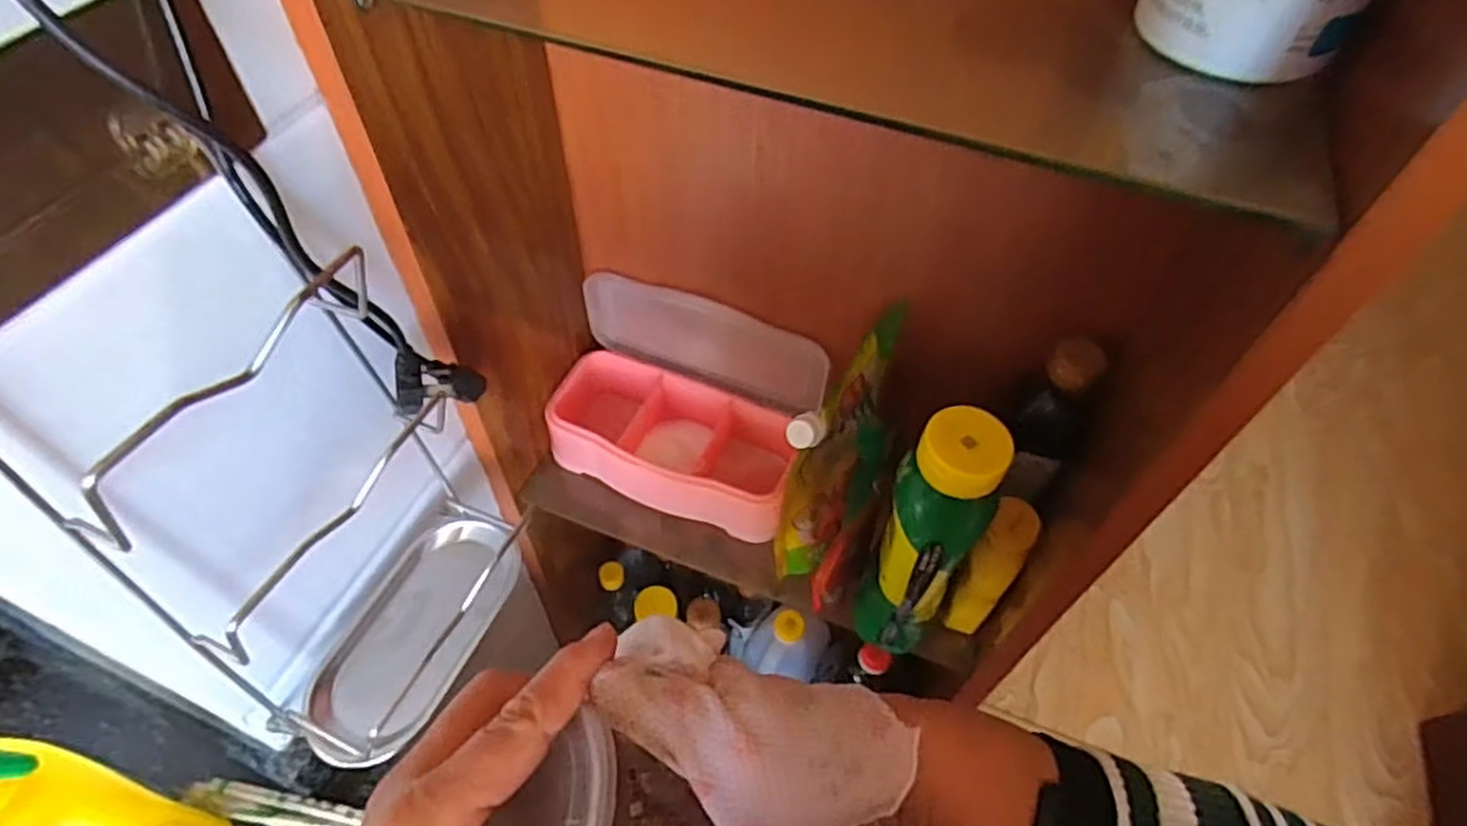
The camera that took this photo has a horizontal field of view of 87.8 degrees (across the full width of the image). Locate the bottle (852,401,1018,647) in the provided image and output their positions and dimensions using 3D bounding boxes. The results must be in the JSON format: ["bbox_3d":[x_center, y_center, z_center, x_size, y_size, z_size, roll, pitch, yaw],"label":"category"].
[{"bbox_3d":[0.132,0.095,0.542,0.061,0.237,0.069,26,57,16],"label":"bottle"}]

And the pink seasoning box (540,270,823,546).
[{"bbox_3d":[-0.049,-0.003,0.678,0.230,0.148,0.127,21,56,12],"label":"pink seasoning box"}]

